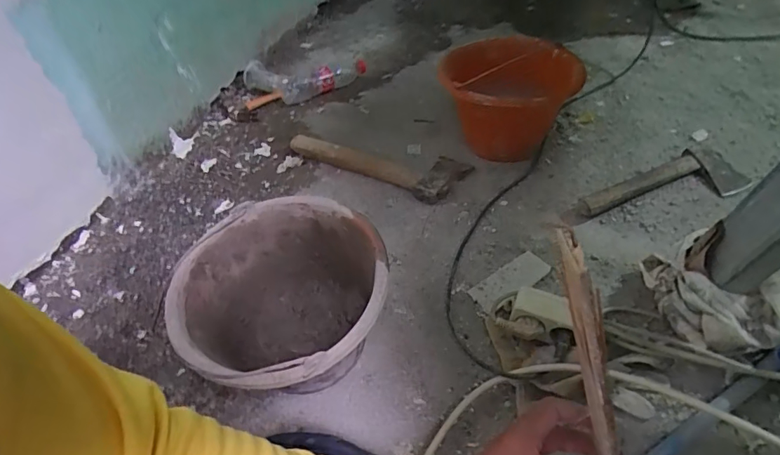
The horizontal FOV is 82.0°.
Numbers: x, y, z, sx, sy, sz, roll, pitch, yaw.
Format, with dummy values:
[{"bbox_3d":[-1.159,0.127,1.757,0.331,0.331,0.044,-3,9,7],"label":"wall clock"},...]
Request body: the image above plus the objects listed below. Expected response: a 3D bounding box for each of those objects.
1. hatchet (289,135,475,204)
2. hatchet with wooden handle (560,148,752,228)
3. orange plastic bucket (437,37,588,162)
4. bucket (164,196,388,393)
[{"bbox_3d":[-0.025,-0.148,0.915,0.366,0.034,0.142,23,52,24],"label":"hatchet"},{"bbox_3d":[0.468,-0.065,0.785,0.340,0.034,0.114,-20,48,-14],"label":"hatchet with wooden handle"},{"bbox_3d":[0.237,-0.238,0.869,0.211,0.182,0.219,-2,46,2],"label":"orange plastic bucket"},{"bbox_3d":[-0.126,0.111,0.579,0.246,0.175,0.244,-2,46,2],"label":"bucket"}]

